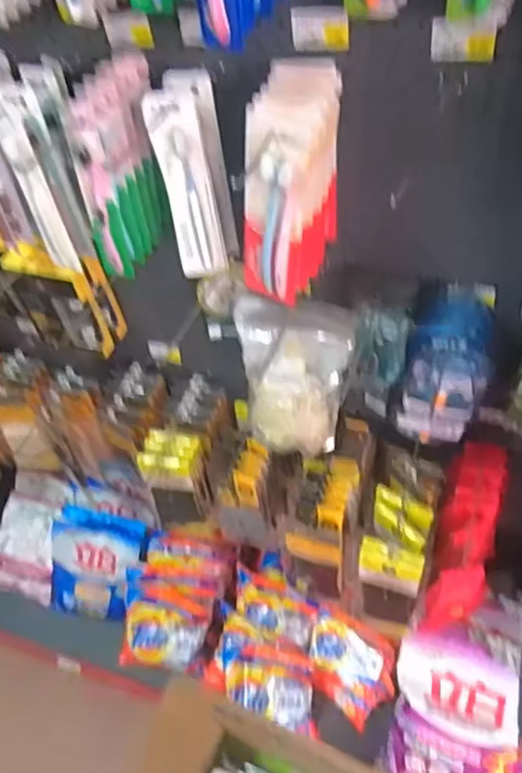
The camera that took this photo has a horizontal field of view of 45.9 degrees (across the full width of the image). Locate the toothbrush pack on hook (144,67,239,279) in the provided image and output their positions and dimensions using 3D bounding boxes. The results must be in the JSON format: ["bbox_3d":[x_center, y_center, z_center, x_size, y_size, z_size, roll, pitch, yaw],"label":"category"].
[{"bbox_3d":[-0.077,-0.248,0.746,0.075,0.227,0.067,-7,46,0],"label":"toothbrush pack on hook"}]

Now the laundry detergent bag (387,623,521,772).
[{"bbox_3d":[0.344,0.584,1.097,0.204,0.075,0.287,6,72,16],"label":"laundry detergent bag"}]

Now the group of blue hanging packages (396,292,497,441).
[{"bbox_3d":[0.240,-0.024,0.795,0.092,0.150,0.134,14,50,19],"label":"group of blue hanging packages"}]

